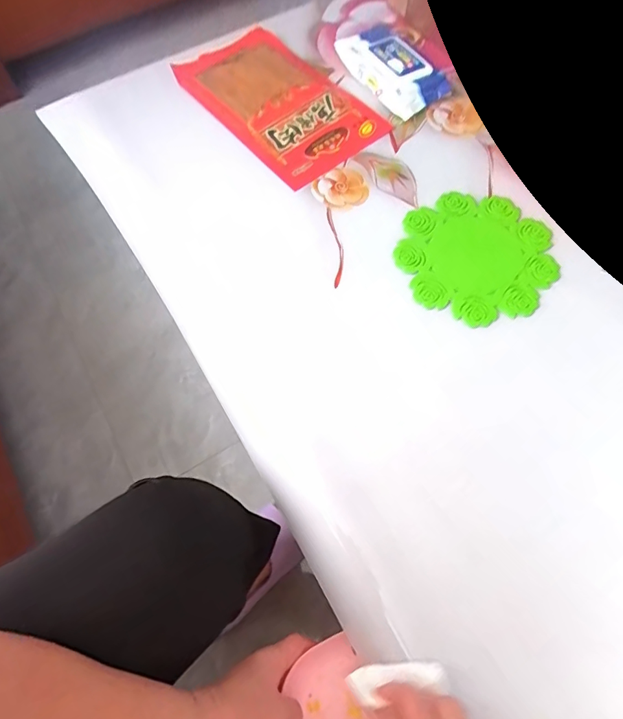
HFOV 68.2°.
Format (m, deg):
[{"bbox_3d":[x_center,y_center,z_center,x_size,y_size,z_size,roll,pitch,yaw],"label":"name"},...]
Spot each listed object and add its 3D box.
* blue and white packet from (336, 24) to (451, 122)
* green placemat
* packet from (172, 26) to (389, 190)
[{"bbox_3d":[0.110,-0.412,0.641,0.090,0.030,0.183,-25,67,-9],"label":"blue and white packet"},{"bbox_3d":[0.182,-0.117,0.510,0.163,0.006,0.171,-1,65,2],"label":"green placemat"},{"bbox_3d":[-0.055,-0.360,0.622,0.169,0.014,0.296,-37,69,-14],"label":"packet"}]

